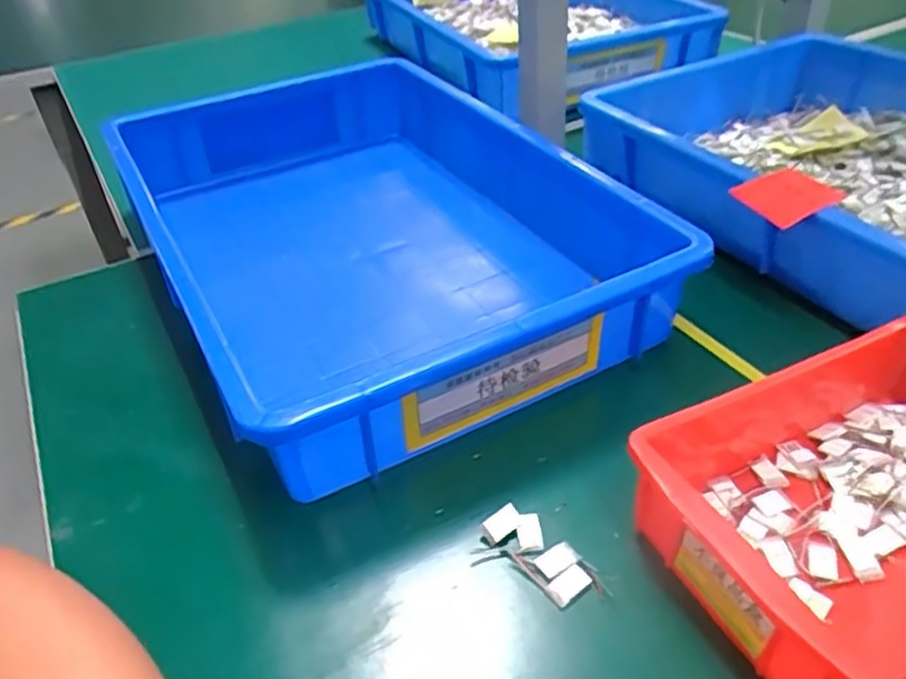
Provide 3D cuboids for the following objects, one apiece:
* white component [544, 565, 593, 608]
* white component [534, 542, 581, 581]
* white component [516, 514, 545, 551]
[{"bbox_3d":[0.054,0.114,0.330,0.021,0.004,0.012,-25,44,-26],"label":"white component"},{"bbox_3d":[0.050,0.106,0.341,0.020,0.004,0.014,-24,43,-25],"label":"white component"},{"bbox_3d":[0.038,0.095,0.352,0.012,0.005,0.017,-5,39,-4],"label":"white component"}]

